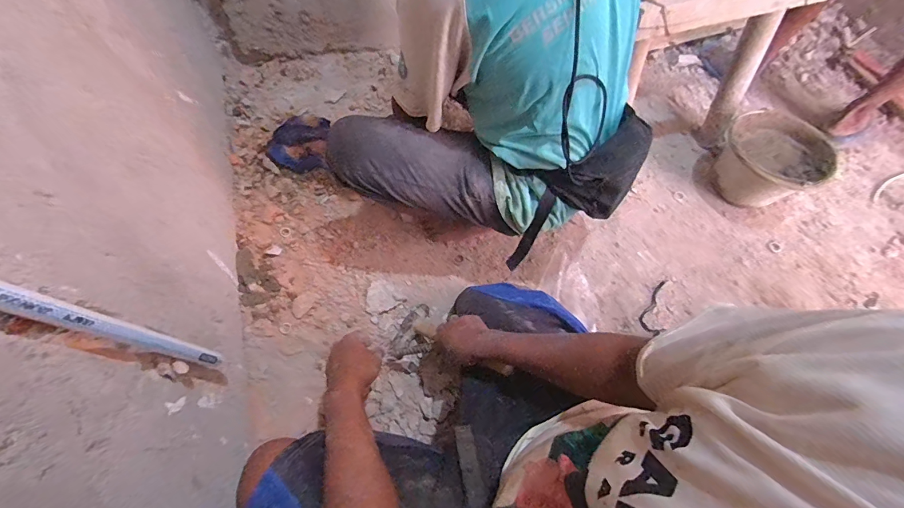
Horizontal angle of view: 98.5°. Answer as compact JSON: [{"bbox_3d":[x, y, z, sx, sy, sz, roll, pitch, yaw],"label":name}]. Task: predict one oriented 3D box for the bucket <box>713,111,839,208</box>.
[{"bbox_3d":[0.803,-0.230,1.020,0.223,0.172,0.221,1,63,-2],"label":"bucket"}]

